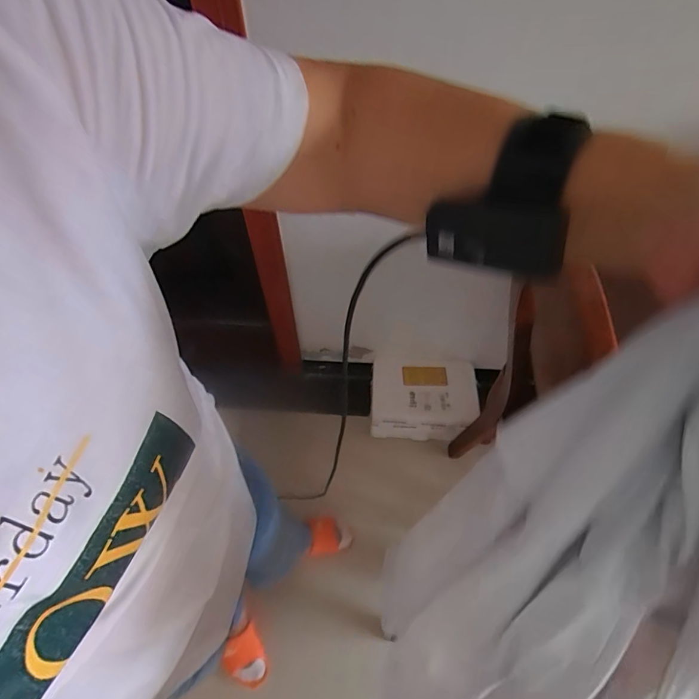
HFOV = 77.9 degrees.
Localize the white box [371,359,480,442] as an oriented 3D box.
[{"bbox_3d":[0.232,0.170,1.401,0.317,0.164,0.228,5,56,3],"label":"white box"}]

